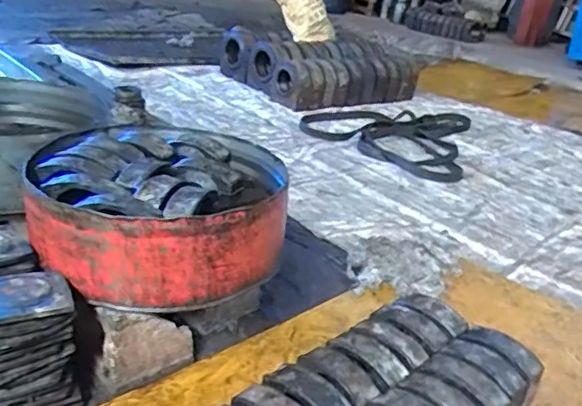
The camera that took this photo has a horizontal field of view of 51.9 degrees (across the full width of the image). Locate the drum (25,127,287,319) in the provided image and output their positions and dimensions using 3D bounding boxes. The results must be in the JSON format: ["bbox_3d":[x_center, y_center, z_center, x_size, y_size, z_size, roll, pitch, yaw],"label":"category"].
[{"bbox_3d":[-0.283,0.008,1.360,0.522,0.208,0.547,5,24,-4],"label":"drum"}]

